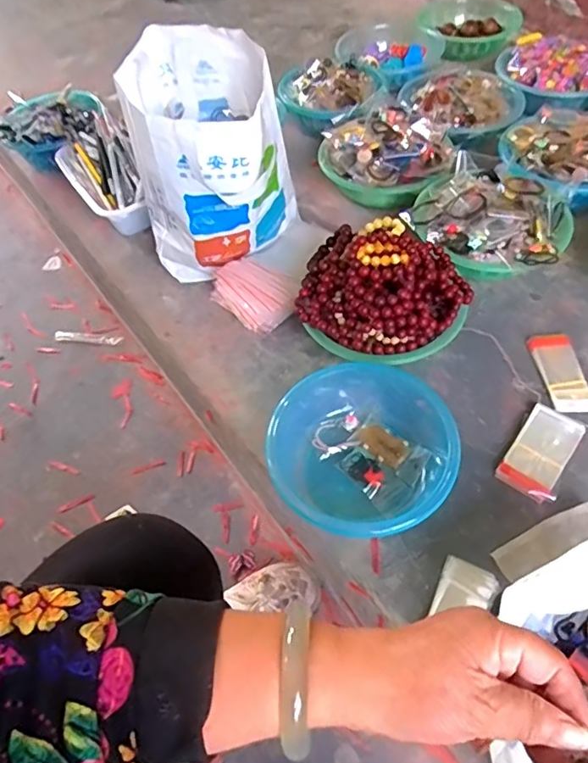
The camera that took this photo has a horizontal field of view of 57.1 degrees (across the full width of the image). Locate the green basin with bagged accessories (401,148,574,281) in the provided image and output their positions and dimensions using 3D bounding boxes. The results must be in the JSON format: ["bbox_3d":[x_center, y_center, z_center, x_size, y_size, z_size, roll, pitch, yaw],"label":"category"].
[{"bbox_3d":[0.309,-0.244,0.864,0.197,0.096,0.233,-41,61,-22],"label":"green basin with bagged accessories"}]

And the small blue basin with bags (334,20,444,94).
[{"bbox_3d":[0.222,-0.736,1.215,0.205,0.073,0.249,32,63,24],"label":"small blue basin with bags"}]

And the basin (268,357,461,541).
[{"bbox_3d":[0.094,0.084,0.674,0.211,0.077,0.223,-2,55,3],"label":"basin"}]

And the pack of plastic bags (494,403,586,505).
[{"bbox_3d":[0.313,0.087,0.684,0.069,0.021,0.130,28,62,21],"label":"pack of plastic bags"}]

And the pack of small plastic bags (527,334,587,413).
[{"bbox_3d":[0.369,-0.015,0.750,0.054,0.015,0.128,-3,55,2],"label":"pack of small plastic bags"}]

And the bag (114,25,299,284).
[{"bbox_3d":[-0.120,-0.317,0.817,0.222,0.299,0.232,-3,55,2],"label":"bag"}]

